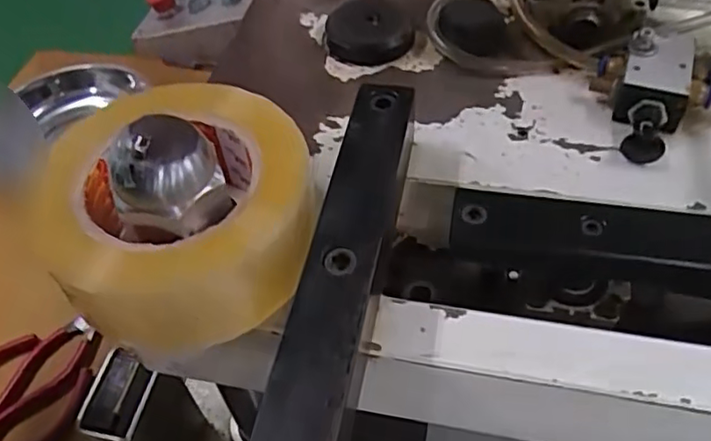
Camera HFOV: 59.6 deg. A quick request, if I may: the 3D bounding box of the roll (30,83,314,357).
[{"bbox_3d":[-0.082,-0.007,0.299,0.121,0.056,0.123,-2,52,3],"label":"roll"}]

